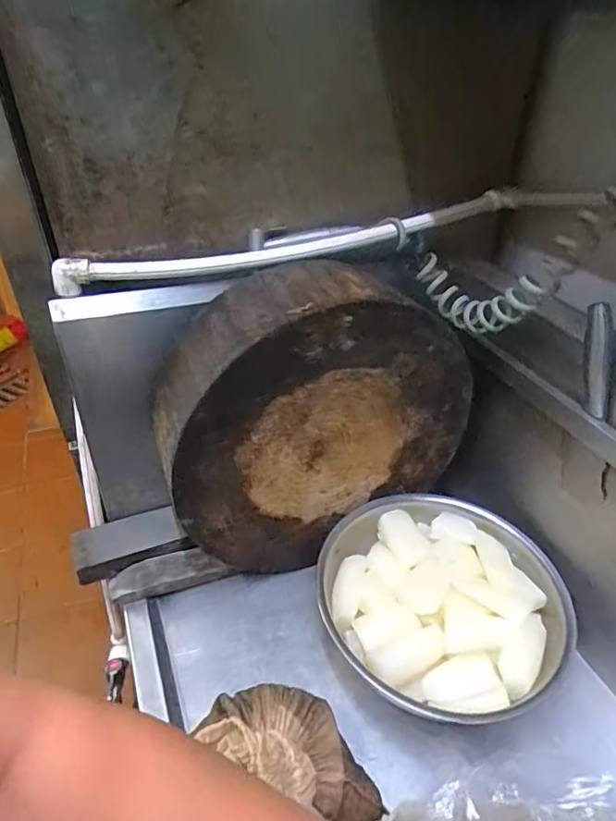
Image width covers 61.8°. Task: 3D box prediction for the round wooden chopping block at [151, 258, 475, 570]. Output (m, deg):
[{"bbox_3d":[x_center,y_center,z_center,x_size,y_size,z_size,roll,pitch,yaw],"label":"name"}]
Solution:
[{"bbox_3d":[0.007,0.002,0.720,0.411,0.385,0.145,-15,40,-20],"label":"round wooden chopping block"}]

